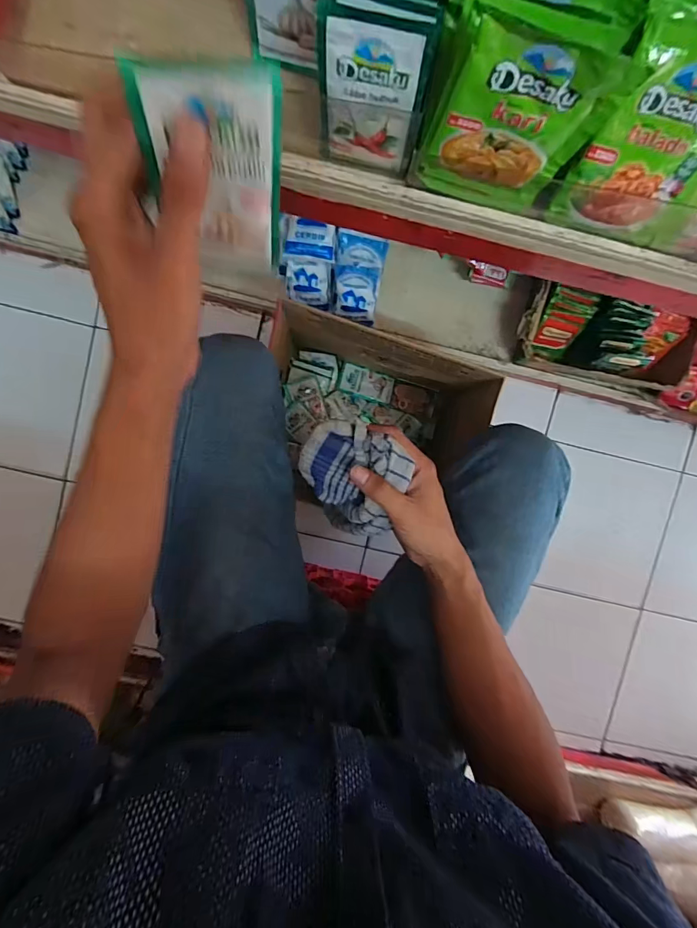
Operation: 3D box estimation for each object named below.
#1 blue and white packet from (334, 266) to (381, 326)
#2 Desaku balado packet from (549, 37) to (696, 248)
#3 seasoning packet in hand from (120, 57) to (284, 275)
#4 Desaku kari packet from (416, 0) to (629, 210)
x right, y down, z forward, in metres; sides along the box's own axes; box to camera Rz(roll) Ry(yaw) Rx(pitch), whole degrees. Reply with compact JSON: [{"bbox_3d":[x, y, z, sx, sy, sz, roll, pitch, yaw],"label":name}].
[{"bbox_3d":[0.013,-0.293,0.701,0.072,0.033,0.073,8,120,0],"label":"blue and white packet"},{"bbox_3d":[0.204,-0.212,0.286,0.097,0.111,0.021,1,56,2],"label":"Desaku balado packet"},{"bbox_3d":[-0.067,-0.144,0.215,0.063,0.099,0.006,-7,67,-13],"label":"seasoning packet in hand"},{"bbox_3d":[0.097,-0.205,0.255,0.087,0.123,0.010,11,89,-2],"label":"Desaku kari packet"}]

